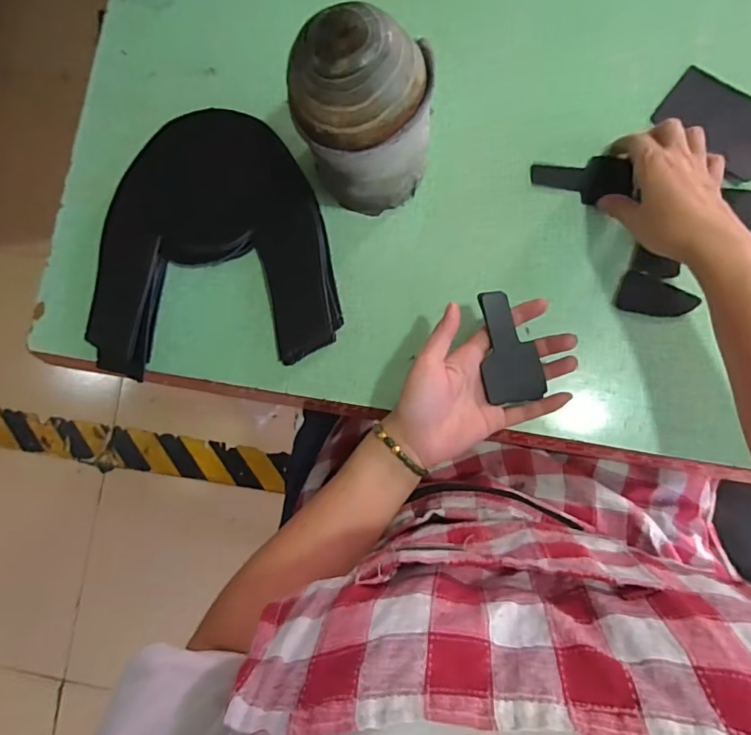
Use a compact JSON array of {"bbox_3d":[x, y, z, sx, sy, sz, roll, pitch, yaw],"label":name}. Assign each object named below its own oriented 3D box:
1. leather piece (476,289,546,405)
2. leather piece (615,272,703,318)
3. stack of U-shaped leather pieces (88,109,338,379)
[{"bbox_3d":[0.110,-0.018,0.407,0.047,0.006,0.088,-11,92,-9],"label":"leather piece"},{"bbox_3d":[0.252,-0.063,0.446,0.064,0.004,0.037,17,85,6],"label":"leather piece"},{"bbox_3d":[-0.160,-0.118,0.479,0.230,0.033,0.231,-6,83,4],"label":"stack of U-shaped leather pieces"}]

